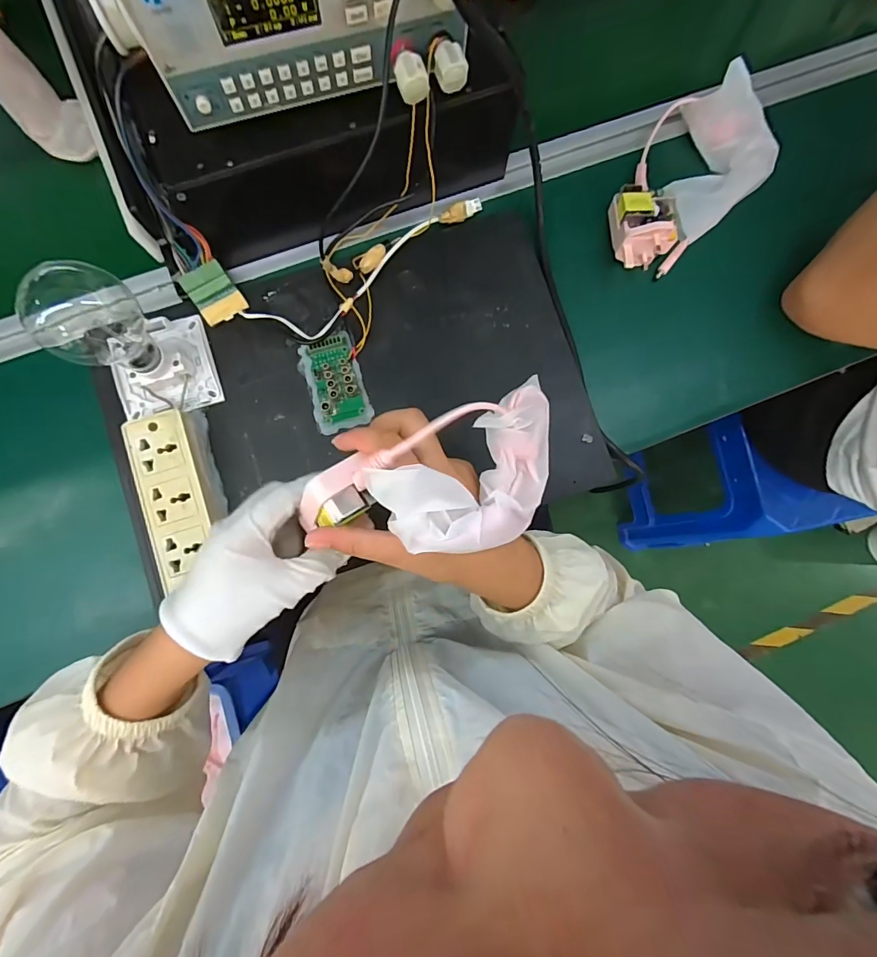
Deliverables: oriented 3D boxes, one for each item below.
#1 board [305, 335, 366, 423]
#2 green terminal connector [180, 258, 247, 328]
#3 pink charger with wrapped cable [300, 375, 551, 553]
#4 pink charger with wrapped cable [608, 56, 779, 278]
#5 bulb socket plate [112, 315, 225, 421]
[{"bbox_3d":[-0.097,-0.094,0.396,0.039,0.017,0.077,-14,84,-2],"label":"board"},{"bbox_3d":[-0.211,-0.174,0.397,0.041,0.009,0.046,-30,121,-6],"label":"green terminal connector"},{"bbox_3d":[0.005,0.006,0.258,0.164,0.040,0.081,-24,84,-6],"label":"pink charger with wrapped cable"},{"bbox_3d":[0.248,-0.305,0.433,0.120,0.050,0.224,44,85,4],"label":"pink charger with wrapped cable"},{"bbox_3d":[-0.255,-0.103,0.387,0.085,0.029,0.087,-17,85,-3],"label":"bulb socket plate"}]

